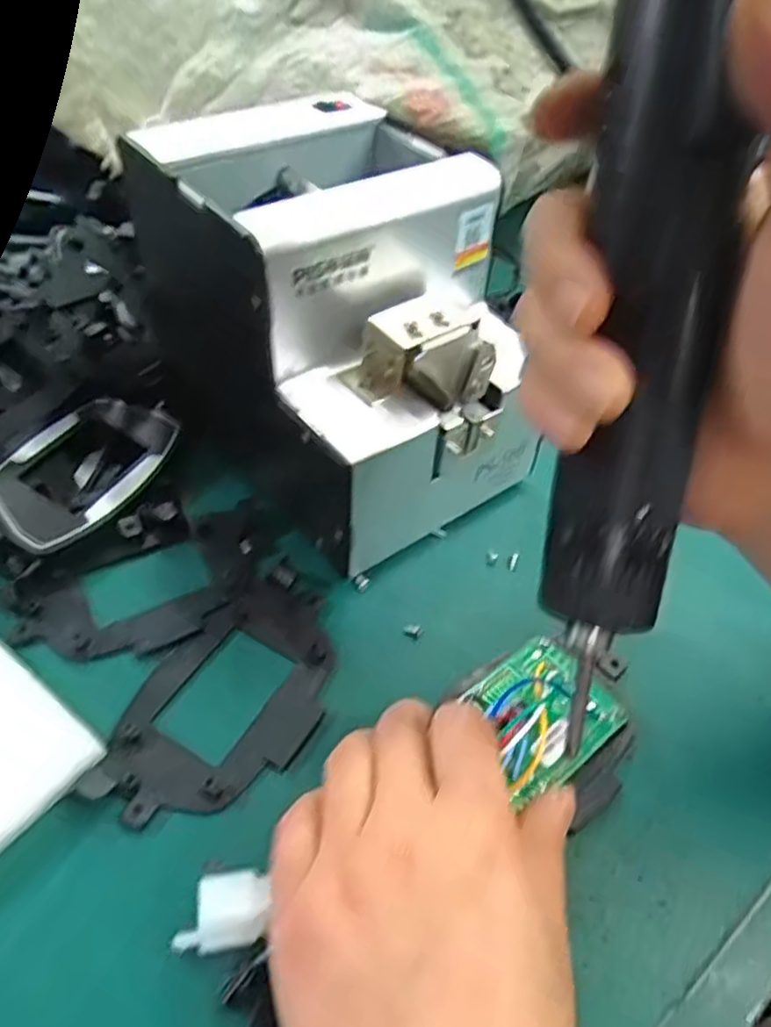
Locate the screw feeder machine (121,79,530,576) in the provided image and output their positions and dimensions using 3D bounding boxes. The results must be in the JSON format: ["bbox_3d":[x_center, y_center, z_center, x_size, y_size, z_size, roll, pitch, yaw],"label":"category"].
[{"bbox_3d":[-0.022,-0.097,0.336,0.141,0.130,0.187,-37,59,-23],"label":"screw feeder machine"}]

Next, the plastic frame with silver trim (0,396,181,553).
[{"bbox_3d":[-0.152,-0.023,0.343,0.060,0.010,0.100,29,52,4],"label":"plastic frame with silver trim"}]

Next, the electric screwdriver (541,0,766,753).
[{"bbox_3d":[0.063,-0.050,0.165,0.030,0.204,0.028,6,14,7],"label":"electric screwdriver"}]

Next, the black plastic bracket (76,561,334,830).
[{"bbox_3d":[-0.062,0.072,0.277,0.069,0.012,0.114,21,56,18],"label":"black plastic bracket"}]

